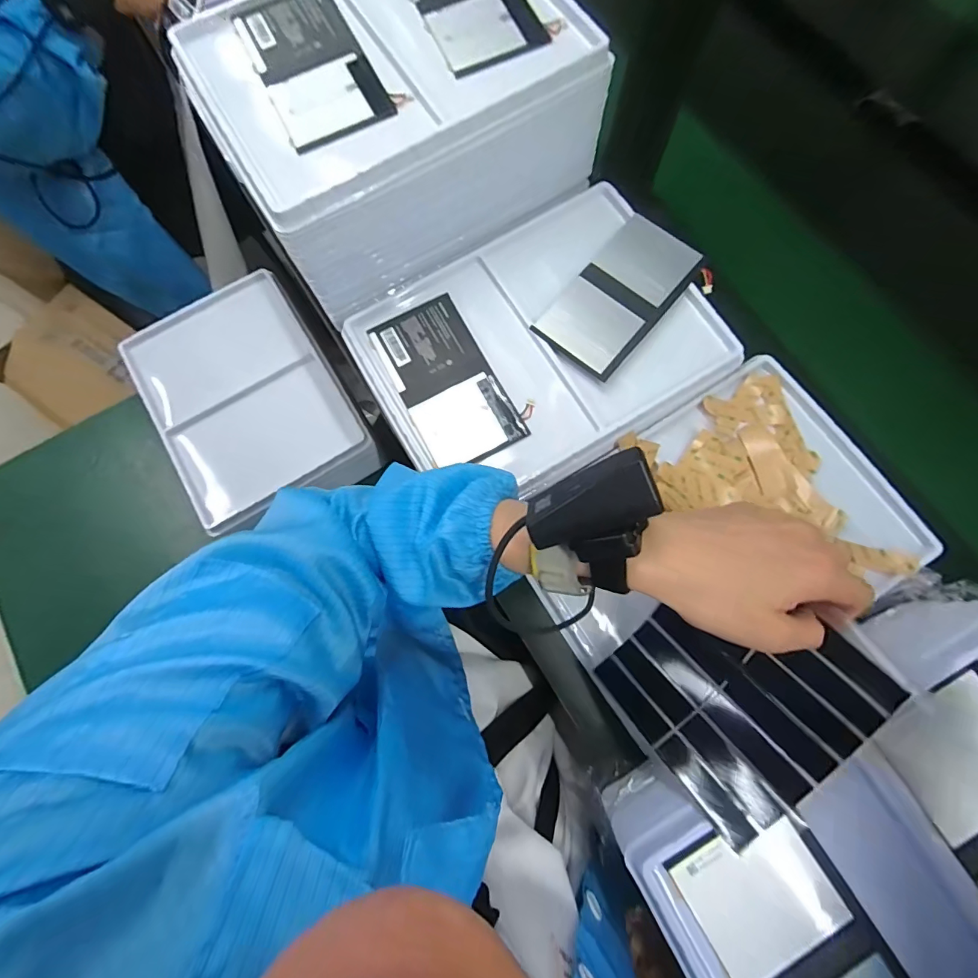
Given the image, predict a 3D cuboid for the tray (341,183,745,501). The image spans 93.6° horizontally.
[{"bbox_3d":[0.054,-0.147,0.458,0.331,0.023,0.244,-32,77,-7],"label":"tray"}]

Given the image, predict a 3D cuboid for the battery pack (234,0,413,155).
[{"bbox_3d":[-0.156,-0.375,0.406,0.096,0.006,0.169,-27,77,-6],"label":"battery pack"}]

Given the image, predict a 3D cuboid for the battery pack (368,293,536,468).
[{"bbox_3d":[-0.039,-0.107,0.452,0.099,0.008,0.170,-26,76,-5],"label":"battery pack"}]

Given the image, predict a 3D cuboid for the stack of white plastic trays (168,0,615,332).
[{"bbox_3d":[-0.092,-0.375,0.457,0.334,0.114,0.257,-34,77,-7],"label":"stack of white plastic trays"}]

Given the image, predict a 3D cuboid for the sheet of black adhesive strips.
[{"bbox_3d":[0.165,0.132,0.318,0.151,0.028,0.140,-56,40,14],"label":"sheet of black adhesive strips"}]

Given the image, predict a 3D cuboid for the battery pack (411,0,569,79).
[{"bbox_3d":[-0.018,-0.453,0.419,0.102,0.006,0.170,-25,76,-5],"label":"battery pack"}]

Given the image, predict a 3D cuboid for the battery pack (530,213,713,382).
[{"bbox_3d":[0.135,-0.193,0.457,0.098,0.007,0.168,39,79,10],"label":"battery pack"}]

